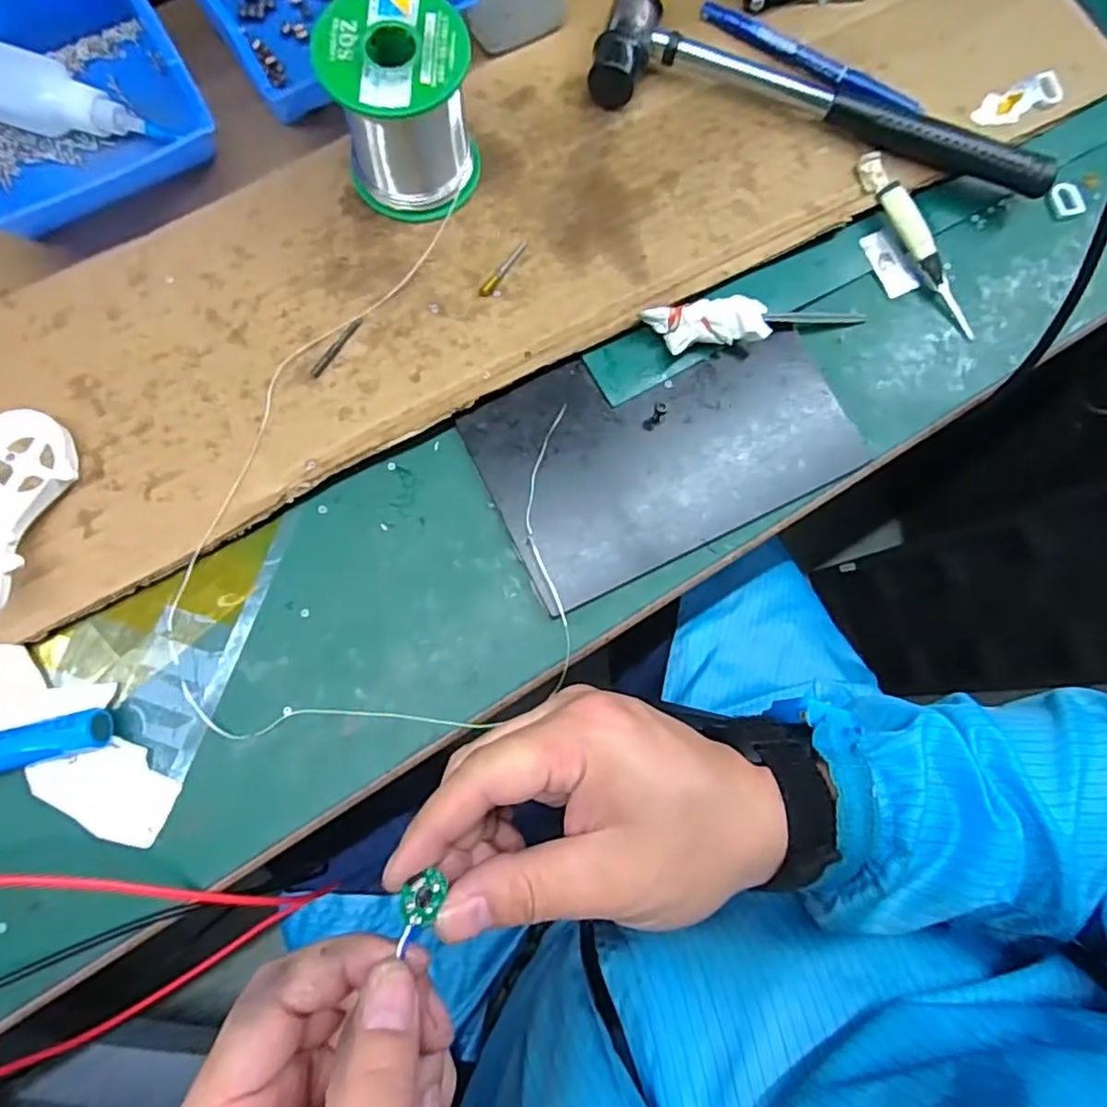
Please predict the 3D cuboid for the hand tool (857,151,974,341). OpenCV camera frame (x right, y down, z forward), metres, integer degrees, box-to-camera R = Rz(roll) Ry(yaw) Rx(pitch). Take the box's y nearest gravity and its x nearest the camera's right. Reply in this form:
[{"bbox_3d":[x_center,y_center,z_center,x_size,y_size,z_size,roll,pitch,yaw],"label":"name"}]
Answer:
[{"bbox_3d":[0.206,-0.174,0.367,0.017,0.017,0.117,-31,85,-8],"label":"hand tool"}]

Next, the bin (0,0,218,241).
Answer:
[{"bbox_3d":[-0.248,-0.232,0.318,0.121,0.061,0.129,-28,85,-7],"label":"bin"}]

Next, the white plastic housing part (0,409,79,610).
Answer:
[{"bbox_3d":[-0.245,-0.022,0.299,0.044,0.022,0.093,-9,82,-5],"label":"white plastic housing part"}]

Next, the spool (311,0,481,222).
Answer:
[{"bbox_3d":[-0.072,-0.217,0.319,0.065,0.070,0.063,1,82,-4],"label":"spool"}]

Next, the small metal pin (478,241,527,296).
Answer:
[{"bbox_3d":[-0.026,-0.152,0.343,0.006,0.004,0.039,34,81,1],"label":"small metal pin"}]

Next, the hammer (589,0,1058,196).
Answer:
[{"bbox_3d":[0.153,-0.257,0.365,0.257,0.026,0.071,15,81,-2],"label":"hammer"}]

